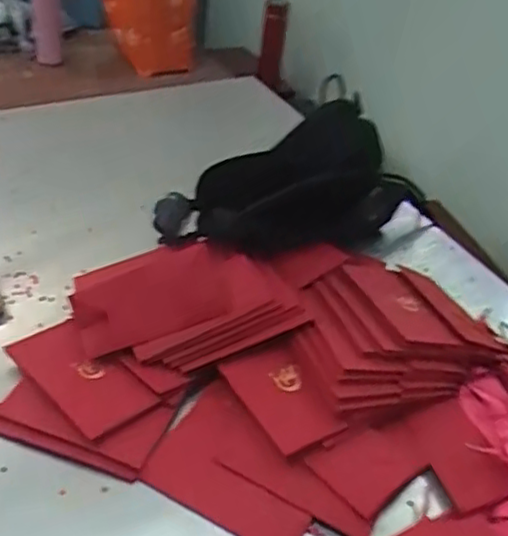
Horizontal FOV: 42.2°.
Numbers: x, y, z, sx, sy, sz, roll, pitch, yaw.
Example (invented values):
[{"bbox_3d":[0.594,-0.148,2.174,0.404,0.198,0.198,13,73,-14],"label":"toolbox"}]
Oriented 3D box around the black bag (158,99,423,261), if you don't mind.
[{"bbox_3d":[0.043,-0.097,0.717,0.278,0.133,0.074,-13,44,-25],"label":"black bag"}]

